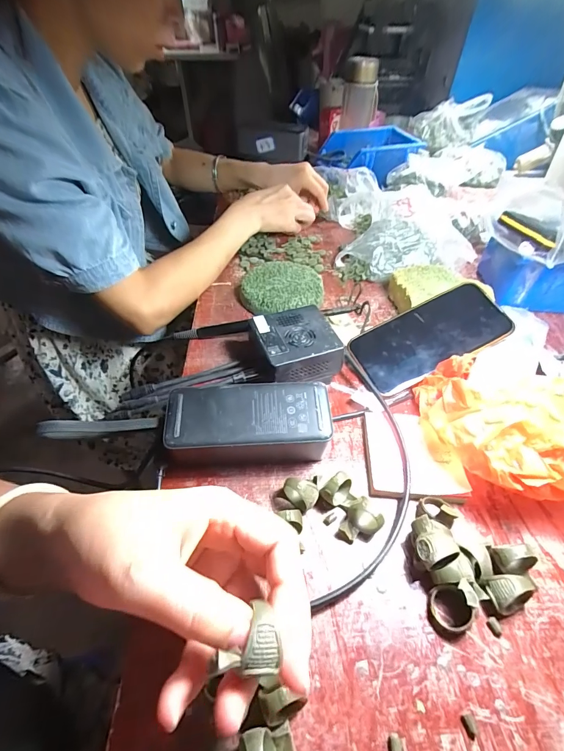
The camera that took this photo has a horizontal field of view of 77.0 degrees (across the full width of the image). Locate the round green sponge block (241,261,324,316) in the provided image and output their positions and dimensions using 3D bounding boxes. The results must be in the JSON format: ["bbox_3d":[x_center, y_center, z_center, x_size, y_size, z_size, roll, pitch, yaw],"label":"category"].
[{"bbox_3d":[0.000,-0.110,0.453,0.103,0.024,0.093,-12,49,-12],"label":"round green sponge block"}]

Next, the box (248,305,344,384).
[{"bbox_3d":[0.013,-0.024,0.365,0.078,0.050,0.084,-16,50,-15],"label":"box"}]

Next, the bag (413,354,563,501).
[{"bbox_3d":[0.206,0.039,0.298,0.160,0.072,0.138,9,48,7],"label":"bag"}]

